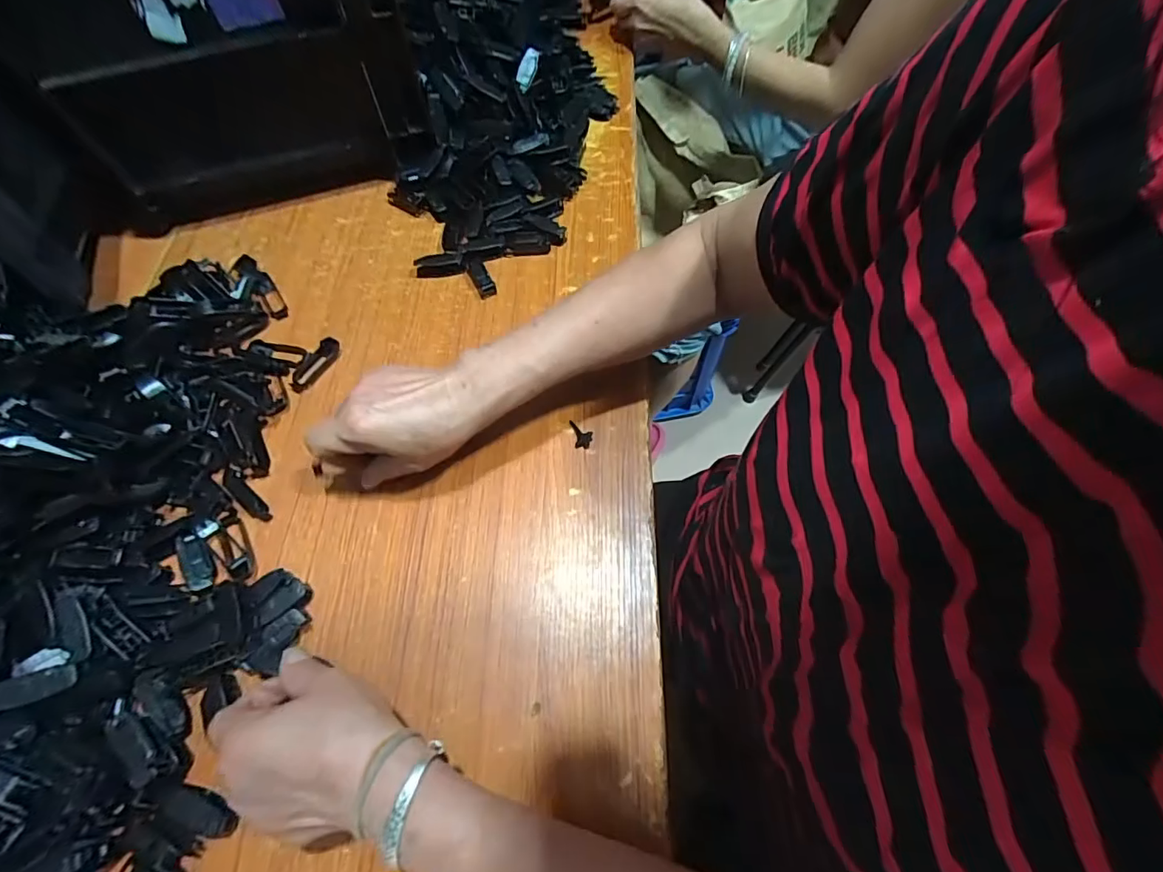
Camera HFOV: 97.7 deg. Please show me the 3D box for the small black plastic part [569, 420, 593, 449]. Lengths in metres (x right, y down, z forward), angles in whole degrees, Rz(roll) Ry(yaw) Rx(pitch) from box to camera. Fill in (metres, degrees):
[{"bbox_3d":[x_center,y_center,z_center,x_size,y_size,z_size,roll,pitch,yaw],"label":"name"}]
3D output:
[{"bbox_3d":[0.000,-0.003,0.439,0.016,0.005,0.027,-11,64,-6],"label":"small black plastic part"}]

